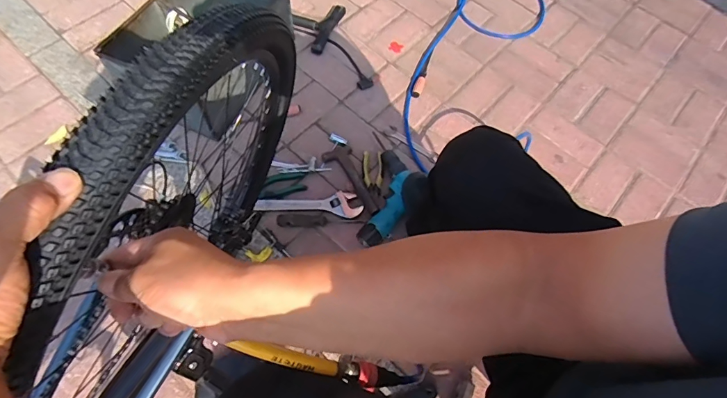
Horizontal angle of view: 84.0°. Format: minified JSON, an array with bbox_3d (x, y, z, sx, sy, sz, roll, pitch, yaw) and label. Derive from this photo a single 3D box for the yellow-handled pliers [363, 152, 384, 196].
[{"bbox_3d":[0.024,-0.064,0.974,0.046,0.021,0.107,-1,65,-6],"label":"yellow-handled pliers"}]

